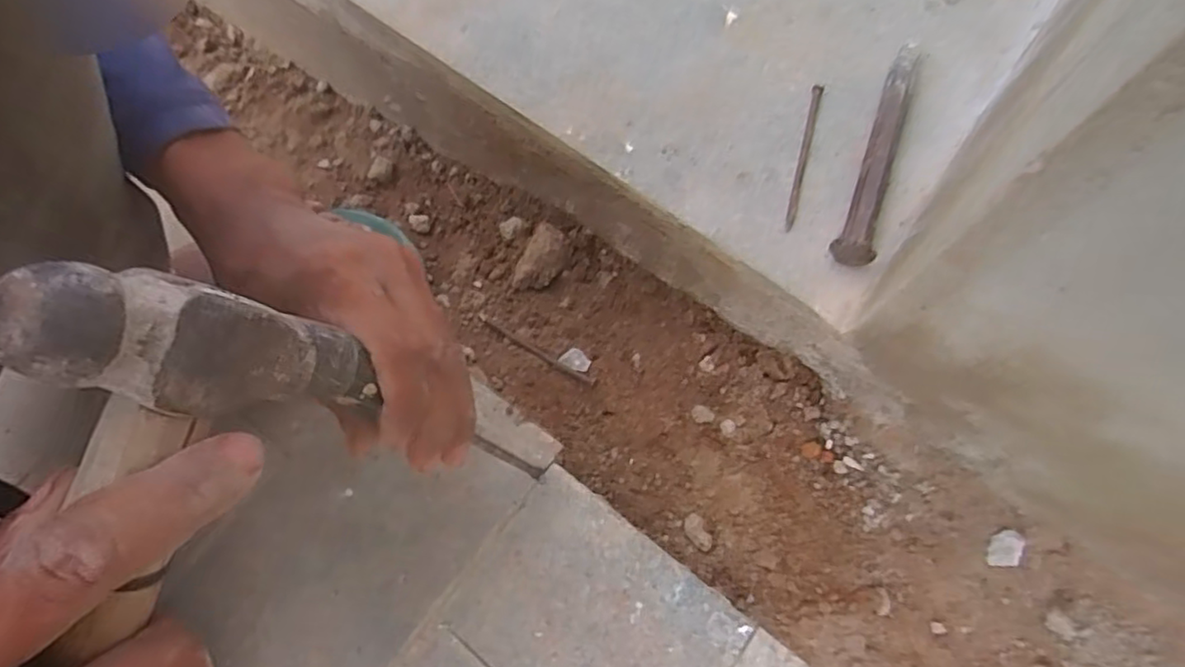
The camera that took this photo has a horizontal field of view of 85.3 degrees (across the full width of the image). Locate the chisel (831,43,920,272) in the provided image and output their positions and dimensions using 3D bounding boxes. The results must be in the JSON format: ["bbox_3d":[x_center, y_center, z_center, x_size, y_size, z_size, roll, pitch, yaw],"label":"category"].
[{"bbox_3d":[0.172,-0.109,0.381,0.020,0.022,0.152,20,73,8],"label":"chisel"}]

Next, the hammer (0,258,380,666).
[{"bbox_3d":[-0.133,0.122,0.172,0.028,0.112,0.276,18,88,7],"label":"hammer"}]

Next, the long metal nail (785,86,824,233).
[{"bbox_3d":[0.128,-0.108,0.390,0.006,0.004,0.100,15,73,6],"label":"long metal nail"}]

